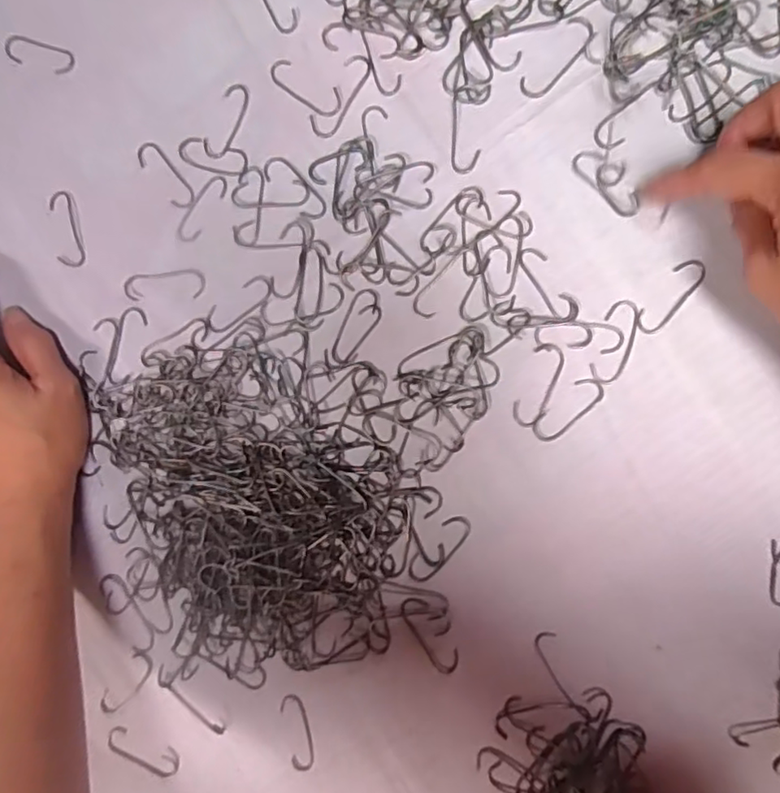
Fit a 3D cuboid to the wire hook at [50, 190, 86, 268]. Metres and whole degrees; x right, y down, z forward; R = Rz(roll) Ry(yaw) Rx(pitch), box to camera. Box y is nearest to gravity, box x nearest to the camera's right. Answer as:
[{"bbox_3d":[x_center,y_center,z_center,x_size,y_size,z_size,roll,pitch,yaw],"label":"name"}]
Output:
[{"bbox_3d":[-0.181,-0.094,0.332,0.014,0.004,0.043,-8,90,7],"label":"wire hook"}]

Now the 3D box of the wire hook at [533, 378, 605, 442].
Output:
[{"bbox_3d":[0.091,0.007,0.302,0.041,0.004,0.016,-43,86,6],"label":"wire hook"}]

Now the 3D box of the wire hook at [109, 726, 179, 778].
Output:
[{"bbox_3d":[-0.139,0.201,0.335,0.043,0.005,0.016,16,93,7],"label":"wire hook"}]

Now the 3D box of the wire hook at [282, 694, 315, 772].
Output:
[{"bbox_3d":[-0.050,0.183,0.322,0.013,0.004,0.042,-13,89,7],"label":"wire hook"}]

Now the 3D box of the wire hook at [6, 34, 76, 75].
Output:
[{"bbox_3d":[-0.201,-0.196,0.339,0.044,0.004,0.016,19,93,6],"label":"wire hook"}]

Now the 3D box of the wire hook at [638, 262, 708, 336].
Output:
[{"bbox_3d":[0.141,-0.050,0.296,0.015,0.004,0.043,39,95,5],"label":"wire hook"}]

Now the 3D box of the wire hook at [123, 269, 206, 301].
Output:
[{"bbox_3d":[-0.125,-0.062,0.329,0.045,0.004,0.016,-1,81,1],"label":"wire hook"}]

